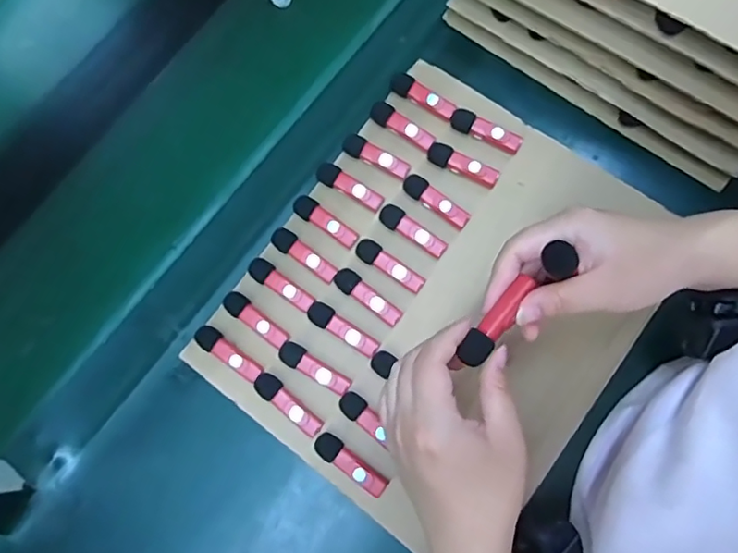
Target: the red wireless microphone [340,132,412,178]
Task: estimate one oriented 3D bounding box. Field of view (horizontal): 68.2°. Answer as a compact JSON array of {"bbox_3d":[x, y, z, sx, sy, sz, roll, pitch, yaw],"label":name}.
[{"bbox_3d":[0.006,-0.108,0.491,0.065,0.013,0.019,29,81,14],"label":"red wireless microphone"}]

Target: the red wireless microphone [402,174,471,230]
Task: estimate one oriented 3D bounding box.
[{"bbox_3d":[0.059,-0.066,0.481,0.065,0.016,0.018,38,83,15],"label":"red wireless microphone"}]

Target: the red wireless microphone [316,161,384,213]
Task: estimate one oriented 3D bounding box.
[{"bbox_3d":[-0.018,-0.081,0.489,0.066,0.011,0.018,32,81,15],"label":"red wireless microphone"}]

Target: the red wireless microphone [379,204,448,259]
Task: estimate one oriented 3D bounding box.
[{"bbox_3d":[0.038,-0.040,0.476,0.064,0.014,0.018,34,82,15],"label":"red wireless microphone"}]

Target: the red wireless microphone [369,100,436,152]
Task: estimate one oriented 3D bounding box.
[{"bbox_3d":[0.030,-0.137,0.495,0.065,0.012,0.017,34,82,15],"label":"red wireless microphone"}]

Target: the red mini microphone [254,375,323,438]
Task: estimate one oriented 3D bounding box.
[{"bbox_3d":[-0.067,0.105,0.449,0.066,0.009,0.019,37,83,15],"label":"red mini microphone"}]

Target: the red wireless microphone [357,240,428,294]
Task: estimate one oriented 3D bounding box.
[{"bbox_3d":[0.018,-0.011,0.469,0.065,0.013,0.020,32,81,15],"label":"red wireless microphone"}]

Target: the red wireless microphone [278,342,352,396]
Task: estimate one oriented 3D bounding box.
[{"bbox_3d":[-0.045,0.076,0.455,0.065,0.011,0.019,29,81,14],"label":"red wireless microphone"}]

